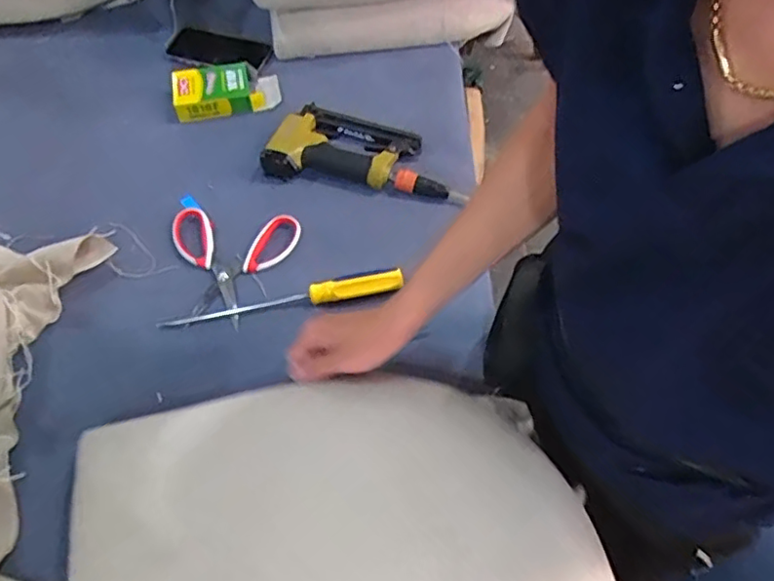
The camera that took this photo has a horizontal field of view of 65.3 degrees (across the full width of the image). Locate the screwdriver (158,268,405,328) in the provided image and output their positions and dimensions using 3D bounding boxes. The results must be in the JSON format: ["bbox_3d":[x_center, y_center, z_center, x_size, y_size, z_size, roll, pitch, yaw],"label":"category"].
[{"bbox_3d":[-0.126,0.008,0.725,0.288,0.028,0.026,-8,59,-6],"label":"screwdriver"}]

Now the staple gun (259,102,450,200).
[{"bbox_3d":[-0.038,-0.198,0.837,0.240,0.041,0.118,9,59,5],"label":"staple gun"}]

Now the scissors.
[{"bbox_3d":[-0.197,-0.034,0.751,0.160,0.020,0.153,3,58,1],"label":"scissors"}]

